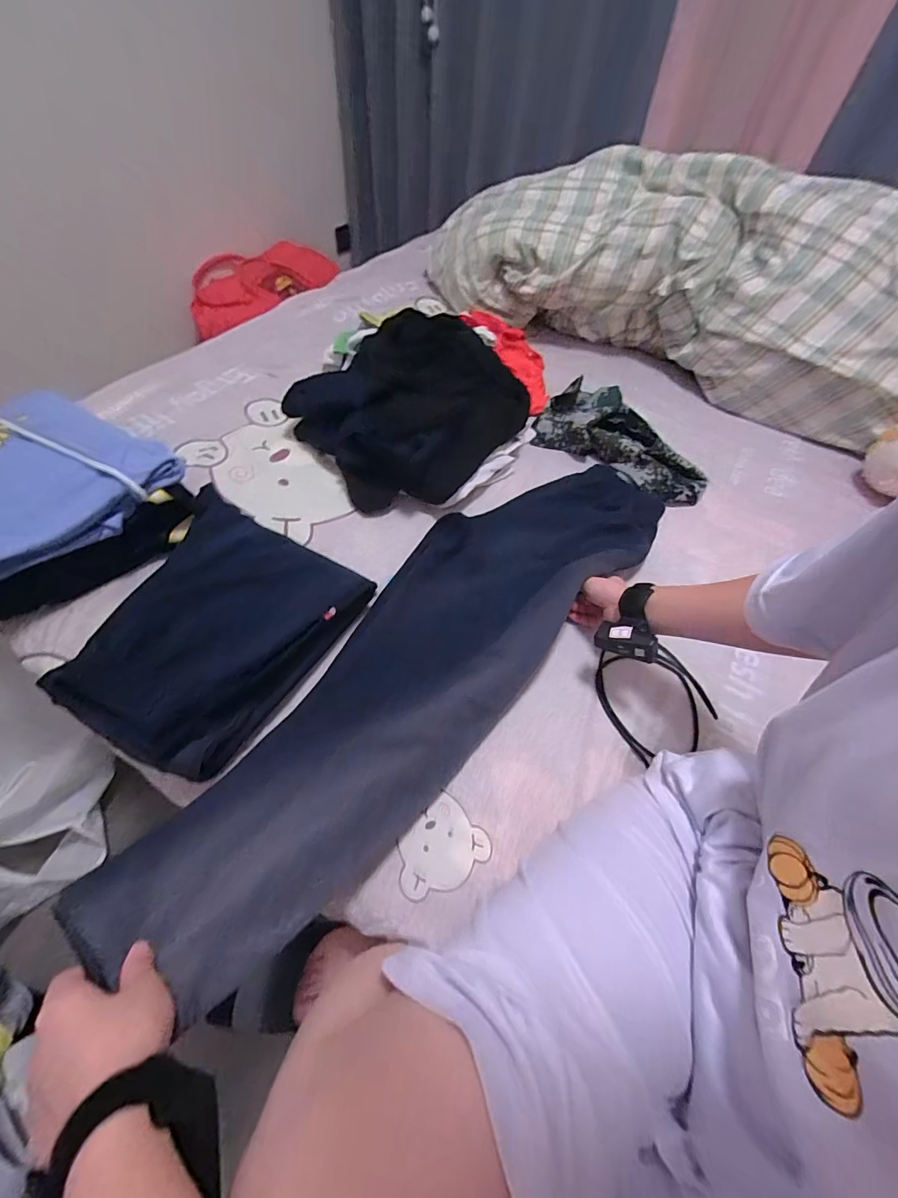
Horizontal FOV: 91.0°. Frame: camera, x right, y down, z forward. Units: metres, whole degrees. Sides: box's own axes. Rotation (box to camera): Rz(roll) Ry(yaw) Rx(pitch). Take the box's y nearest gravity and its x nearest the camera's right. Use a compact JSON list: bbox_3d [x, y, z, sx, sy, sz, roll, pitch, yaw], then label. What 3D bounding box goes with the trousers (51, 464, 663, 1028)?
[{"bbox_3d":[-0.003,0.041,0.588,0.239,0.090,0.852,35,57,18],"label":"trousers"}]

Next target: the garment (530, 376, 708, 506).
[{"bbox_3d":[0.348,-0.313,0.869,0.343,0.068,0.206,38,61,20],"label":"garment"}]

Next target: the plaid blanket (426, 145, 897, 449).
[{"bbox_3d":[0.595,-0.706,0.966,1.381,0.368,0.373,25,57,12],"label":"plaid blanket"}]

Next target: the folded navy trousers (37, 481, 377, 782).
[{"bbox_3d":[-0.292,0.025,0.560,0.299,0.095,0.326,25,57,12],"label":"folded navy trousers"}]

